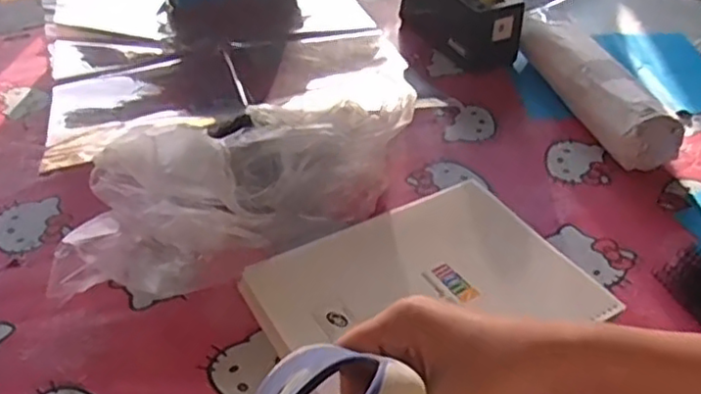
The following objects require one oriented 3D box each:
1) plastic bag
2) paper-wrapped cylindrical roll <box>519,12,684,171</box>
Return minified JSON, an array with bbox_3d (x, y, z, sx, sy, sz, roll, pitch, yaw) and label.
[{"bbox_3d":[-0.110,-0.026,0.657,0.371,0.117,0.182,-22,43,-24],"label":"plastic bag"},{"bbox_3d":[0.291,-0.140,0.817,0.069,0.063,0.304,-7,39,-8],"label":"paper-wrapped cylindrical roll"}]

